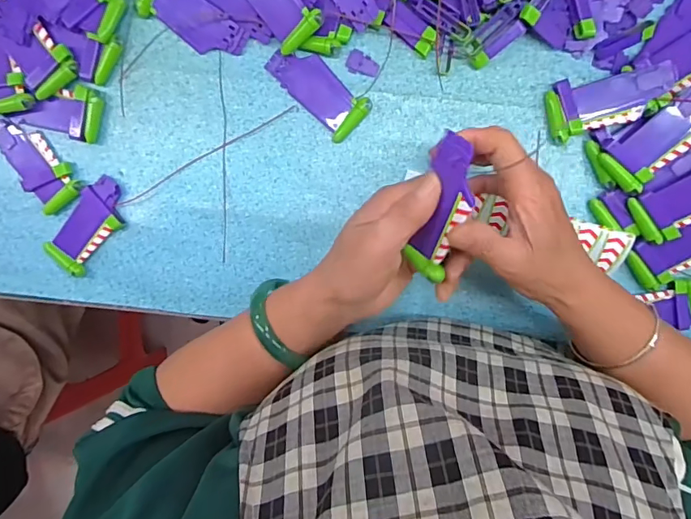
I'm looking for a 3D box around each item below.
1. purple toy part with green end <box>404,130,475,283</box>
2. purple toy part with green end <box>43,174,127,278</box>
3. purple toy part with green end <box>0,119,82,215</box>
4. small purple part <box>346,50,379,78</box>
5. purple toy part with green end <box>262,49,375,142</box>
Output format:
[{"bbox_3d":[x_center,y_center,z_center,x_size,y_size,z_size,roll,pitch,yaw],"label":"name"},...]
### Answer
[{"bbox_3d":[0.061,-0.029,0.285,0.011,0.032,0.087,-17,130,-37],"label":"purple toy part with green end"},{"bbox_3d":[-0.225,-0.028,0.413,0.041,0.010,0.088,43,98,-5],"label":"purple toy part with green end"},{"bbox_3d":[-0.269,-0.086,0.407,0.043,0.008,0.088,-30,97,6],"label":"purple toy part with green end"},{"bbox_3d":[0.014,-0.161,0.389,0.027,0.004,0.018,26,99,-3],"label":"small purple part"},{"bbox_3d":[-0.023,-0.142,0.391,0.088,0.008,0.039,42,98,-5],"label":"purple toy part with green end"}]

